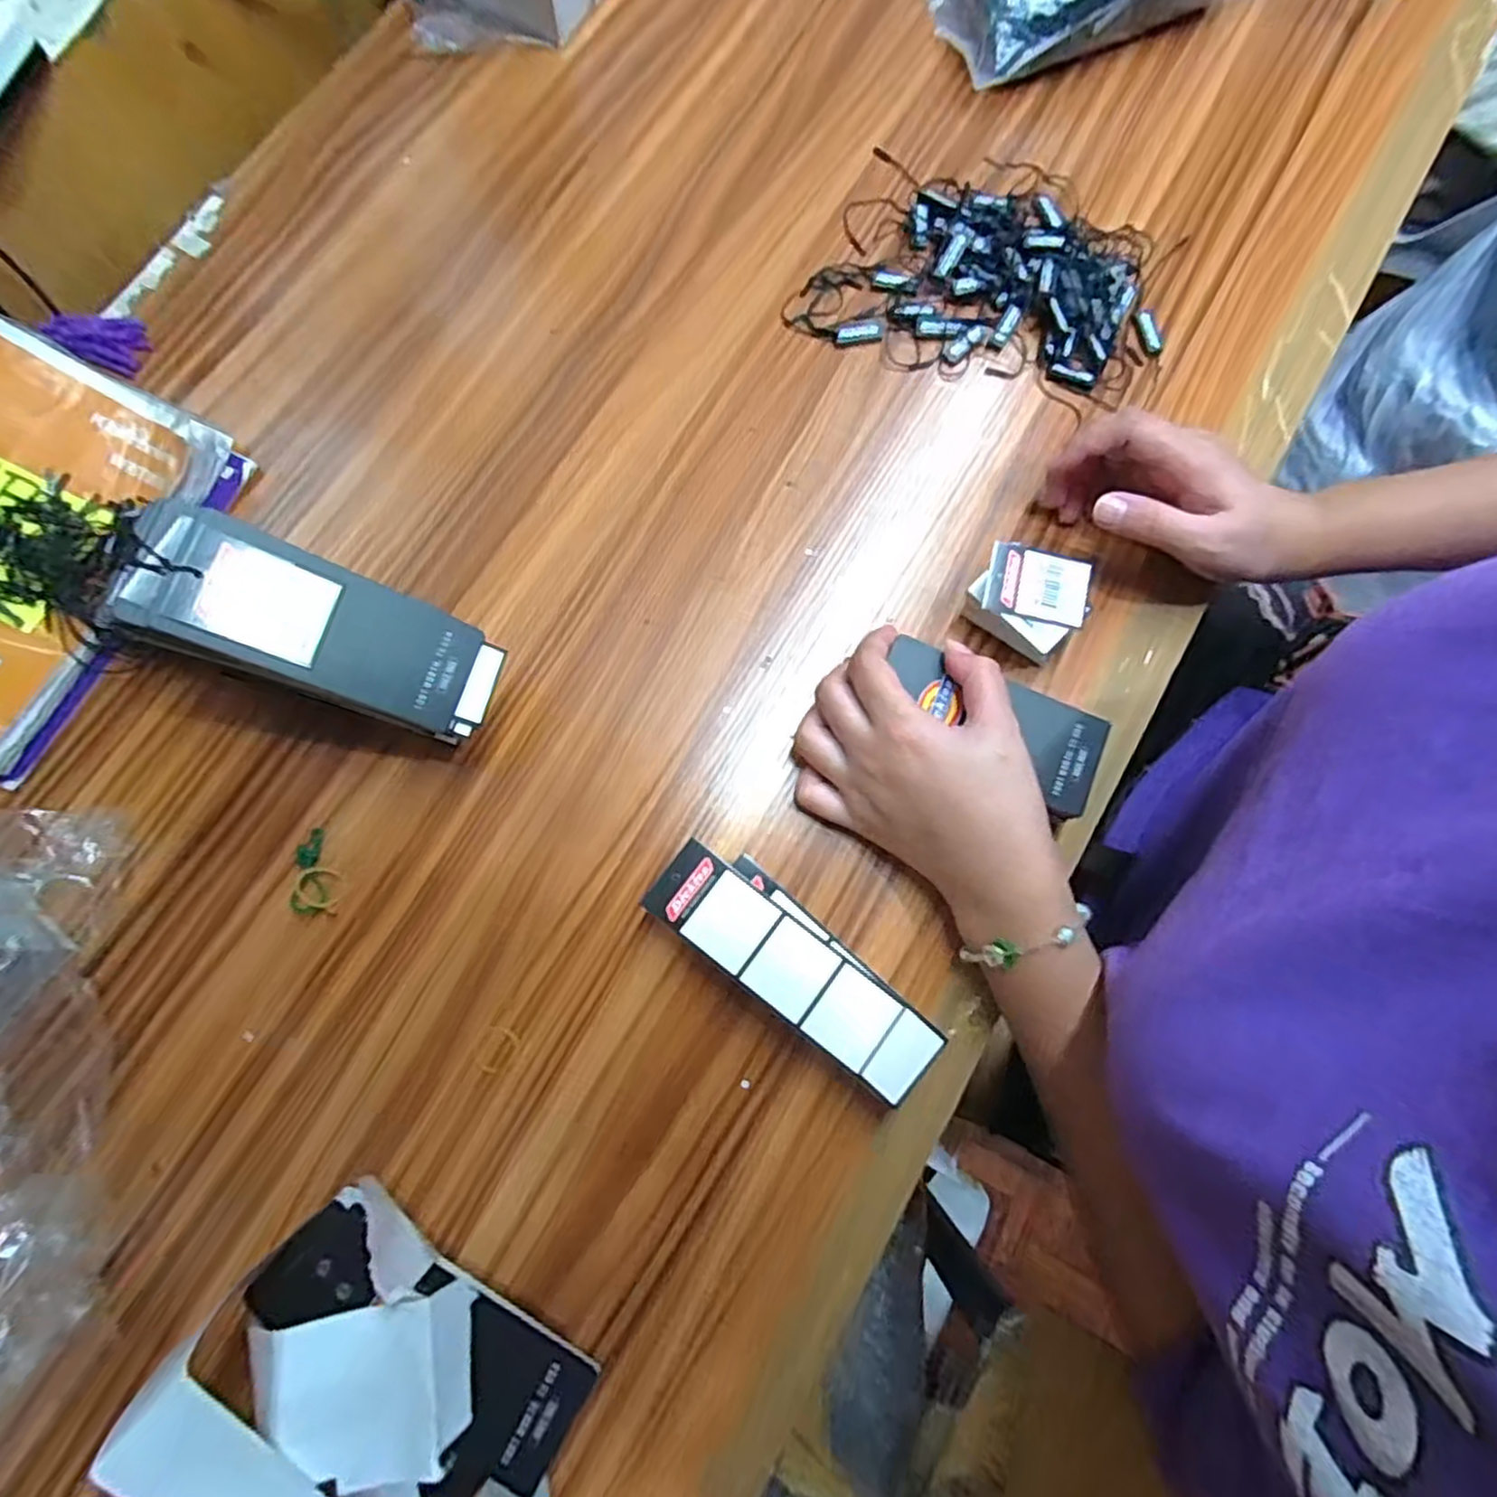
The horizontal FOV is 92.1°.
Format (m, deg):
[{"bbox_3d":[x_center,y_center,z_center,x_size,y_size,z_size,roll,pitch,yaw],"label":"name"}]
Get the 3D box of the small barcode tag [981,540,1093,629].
[{"bbox_3d":[0.144,-0.082,0.358,0.049,0.004,0.036,13,81,5],"label":"small barcode tag"}]

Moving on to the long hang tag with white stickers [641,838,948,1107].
[{"bbox_3d":[0.019,0.097,0.316,0.138,0.004,0.037,37,80,6],"label":"long hang tag with white stickers"}]

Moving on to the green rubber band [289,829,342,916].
[{"bbox_3d":[-0.206,0.059,0.342,0.019,0.009,0.040,-9,79,-3],"label":"green rubber band"}]

